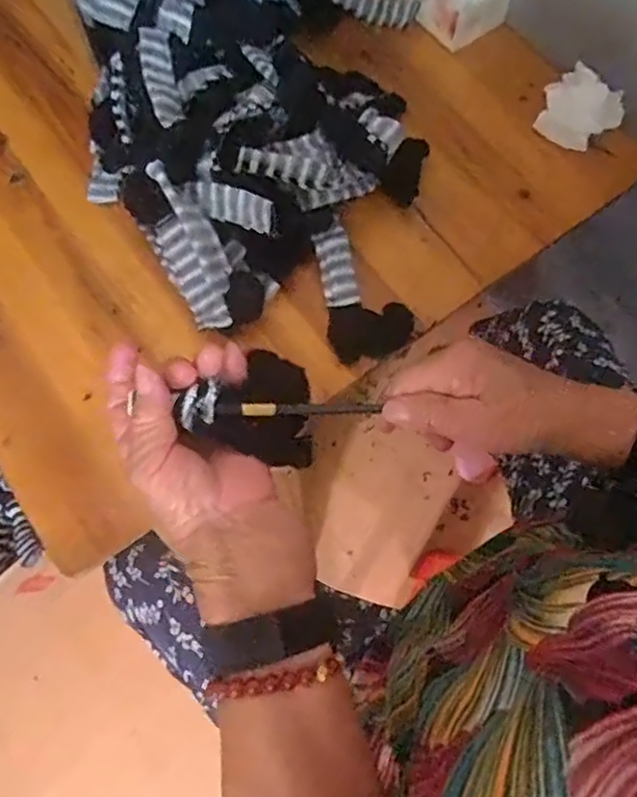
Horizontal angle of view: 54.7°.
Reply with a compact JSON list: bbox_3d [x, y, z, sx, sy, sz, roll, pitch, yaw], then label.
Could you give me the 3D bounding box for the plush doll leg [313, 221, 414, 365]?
[{"bbox_3d":[0.046,-0.109,0.632,0.083,0.023,0.144,-9,71,-5],"label":"plush doll leg"}]

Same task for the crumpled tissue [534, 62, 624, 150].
[{"bbox_3d":[0.291,-0.323,0.686,0.087,0.046,0.072,37,74,10],"label":"crumpled tissue"}]

